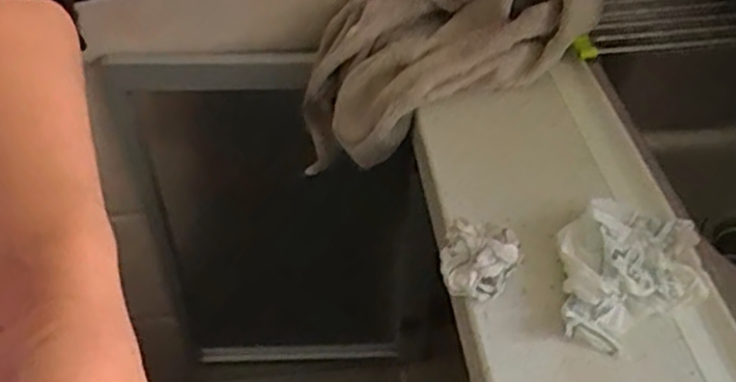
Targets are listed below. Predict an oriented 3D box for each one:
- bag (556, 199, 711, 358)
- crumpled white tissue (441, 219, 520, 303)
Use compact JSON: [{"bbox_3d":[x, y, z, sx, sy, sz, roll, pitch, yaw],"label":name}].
[{"bbox_3d":[0.188,0.056,0.532,0.101,0.042,0.120,9,46,11],"label":"bag"},{"bbox_3d":[0.081,0.047,0.543,0.056,0.041,0.057,9,46,11],"label":"crumpled white tissue"}]

